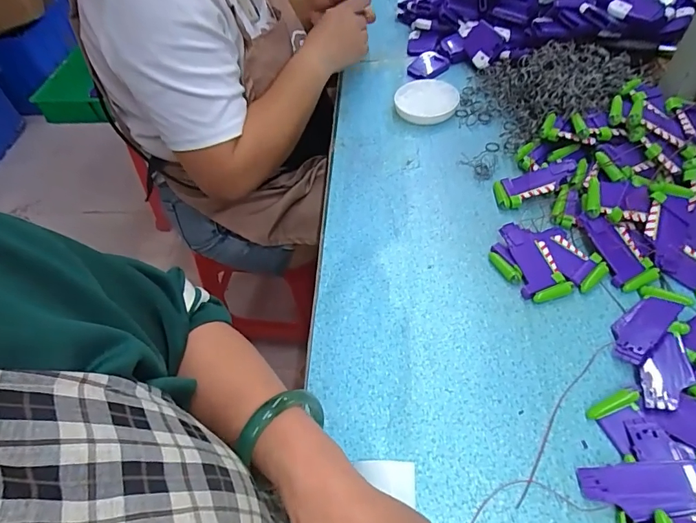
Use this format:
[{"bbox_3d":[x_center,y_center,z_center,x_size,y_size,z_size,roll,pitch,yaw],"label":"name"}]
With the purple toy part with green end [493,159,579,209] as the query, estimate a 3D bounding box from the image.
[{"bbox_3d":[0.217,-0.094,0.506,0.093,0.009,0.045,-25,52,11],"label":"purple toy part with green end"}]

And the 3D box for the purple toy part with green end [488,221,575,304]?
[{"bbox_3d":[0.185,0.001,0.448,0.052,0.024,0.085,-18,53,-8],"label":"purple toy part with green end"}]

